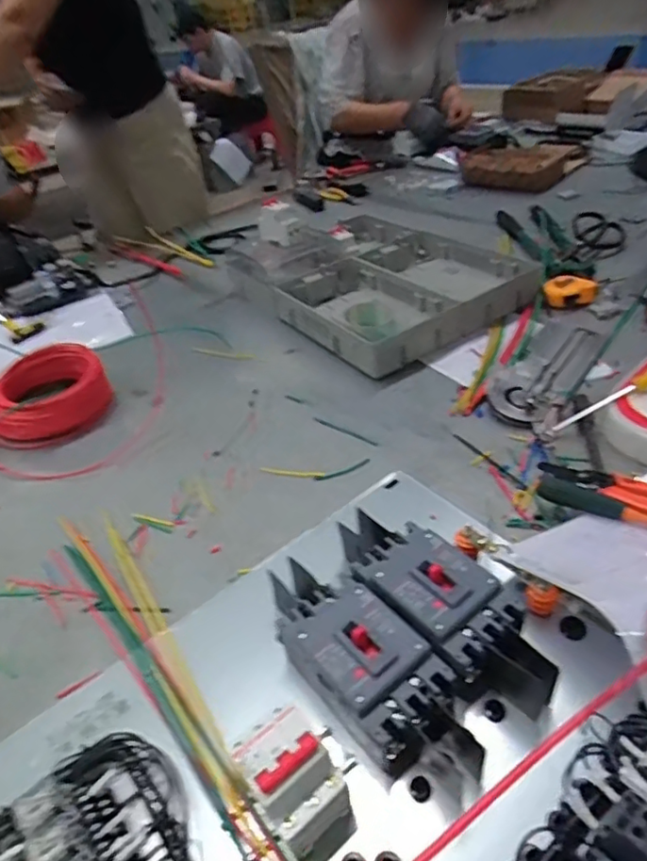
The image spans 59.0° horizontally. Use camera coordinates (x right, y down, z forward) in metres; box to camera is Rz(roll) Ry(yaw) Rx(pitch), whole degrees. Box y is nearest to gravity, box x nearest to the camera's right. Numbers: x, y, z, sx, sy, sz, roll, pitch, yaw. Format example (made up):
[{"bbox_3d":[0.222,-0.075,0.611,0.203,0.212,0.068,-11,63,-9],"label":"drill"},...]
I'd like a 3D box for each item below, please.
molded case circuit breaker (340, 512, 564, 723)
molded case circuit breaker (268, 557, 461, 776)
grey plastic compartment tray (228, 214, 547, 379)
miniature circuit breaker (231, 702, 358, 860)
[{"bbox_3d":[0.097,0.155,0.499,0.076,0.085,0.210,-31,43,-25],"label":"molded case circuit breaker"},{"bbox_3d":[0.019,0.182,0.472,0.084,0.072,0.180,-33,44,-27],"label":"molded case circuit breaker"},{"bbox_3d":[0.092,-0.297,1.061,0.374,0.095,0.490,-29,42,-23],"label":"grey plastic compartment tray"},{"bbox_3d":[-0.023,0.245,0.404,0.057,0.077,0.085,-31,43,-25],"label":"miniature circuit breaker"}]

